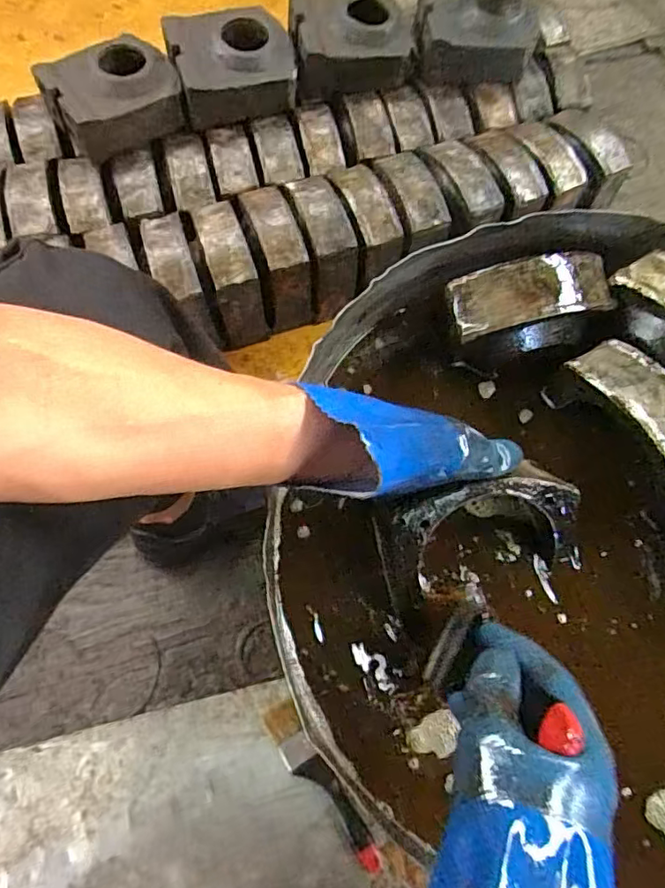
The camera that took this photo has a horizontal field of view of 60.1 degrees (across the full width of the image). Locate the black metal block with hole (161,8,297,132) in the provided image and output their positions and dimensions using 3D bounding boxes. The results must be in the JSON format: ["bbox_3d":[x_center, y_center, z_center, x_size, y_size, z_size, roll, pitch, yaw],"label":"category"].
[{"bbox_3d":[-0.158,-0.600,0.920,0.185,0.091,0.152,-11,67,-6],"label":"black metal block with hole"}]

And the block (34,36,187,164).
[{"bbox_3d":[-0.335,-0.534,0.891,0.185,0.087,0.142,-30,70,-13],"label":"block"}]

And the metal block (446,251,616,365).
[{"bbox_3d":[0.182,-0.121,0.535,0.153,0.073,0.078,-11,67,-5],"label":"metal block"}]

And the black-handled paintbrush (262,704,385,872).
[{"bbox_3d":[-0.014,0.397,0.667,0.042,0.023,0.201,-31,70,-14],"label":"black-handled paintbrush"}]

